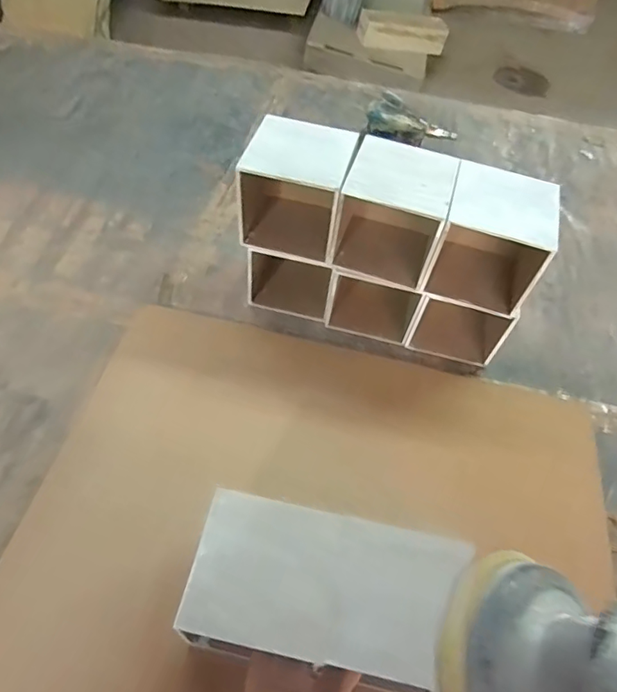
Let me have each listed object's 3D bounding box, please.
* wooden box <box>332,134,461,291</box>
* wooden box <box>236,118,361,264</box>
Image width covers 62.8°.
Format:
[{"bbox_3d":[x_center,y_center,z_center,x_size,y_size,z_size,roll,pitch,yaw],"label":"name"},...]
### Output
[{"bbox_3d":[0.095,-0.151,0.587,0.115,0.116,0.112,15,54,6],"label":"wooden box"},{"bbox_3d":[-0.014,-0.177,0.596,0.112,0.120,0.115,14,54,5],"label":"wooden box"}]

